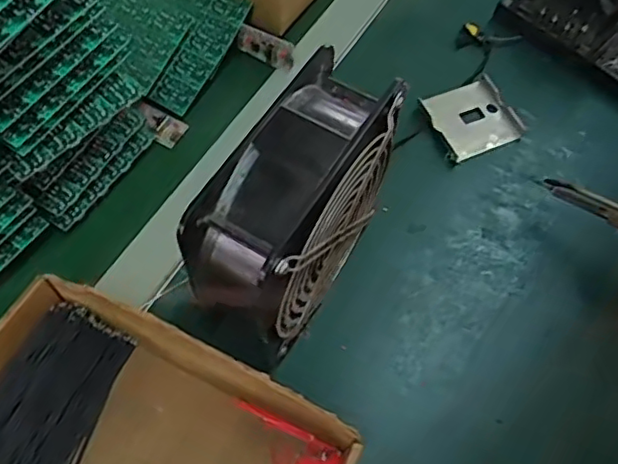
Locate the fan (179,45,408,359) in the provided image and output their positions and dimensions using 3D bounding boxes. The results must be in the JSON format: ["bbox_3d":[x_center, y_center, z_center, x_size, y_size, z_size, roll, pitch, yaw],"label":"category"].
[{"bbox_3d":[-0.005,-0.008,0.388,0.064,0.148,0.150,28,64,12],"label":"fan"}]

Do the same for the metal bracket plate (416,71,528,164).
[{"bbox_3d":[0.137,-0.095,0.526,0.076,0.012,0.064,-23,65,-14],"label":"metal bracket plate"}]

